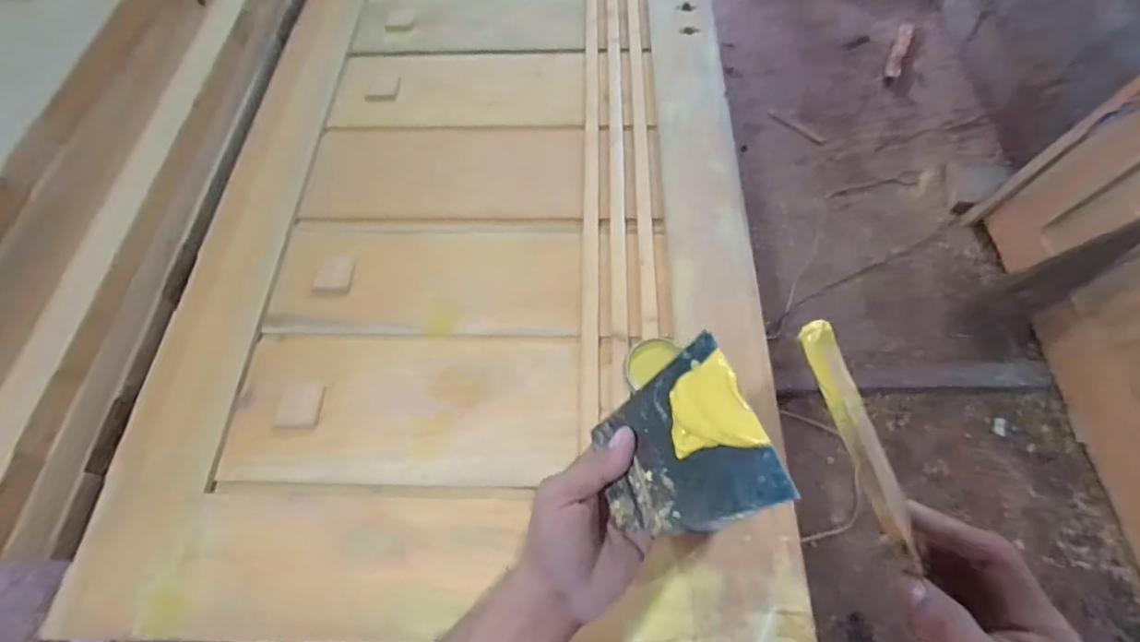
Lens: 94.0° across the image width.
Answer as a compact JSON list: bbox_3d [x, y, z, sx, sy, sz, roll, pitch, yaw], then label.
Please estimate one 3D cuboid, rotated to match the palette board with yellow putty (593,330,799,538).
[{"bbox_3d":[0.069,0.084,0.347,0.116,0.005,0.107,-39,52,27],"label":"palette board with yellow putty"}]

